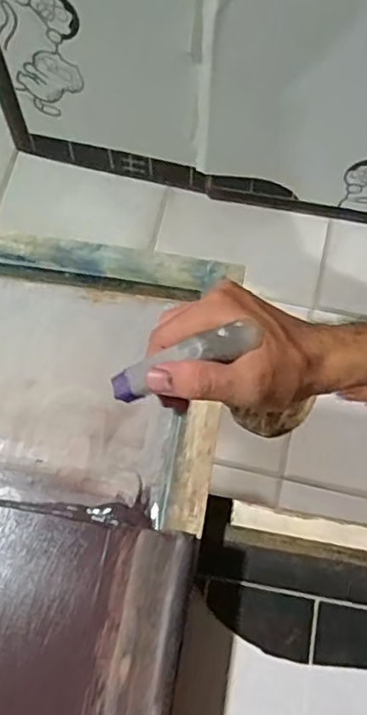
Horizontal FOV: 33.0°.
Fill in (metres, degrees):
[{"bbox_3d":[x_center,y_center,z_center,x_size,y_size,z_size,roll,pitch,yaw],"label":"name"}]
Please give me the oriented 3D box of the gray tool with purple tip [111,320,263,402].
[{"bbox_3d":[-0.002,0.003,0.372,0.091,0.016,0.019,-23,72,18],"label":"gray tool with purple tip"}]

